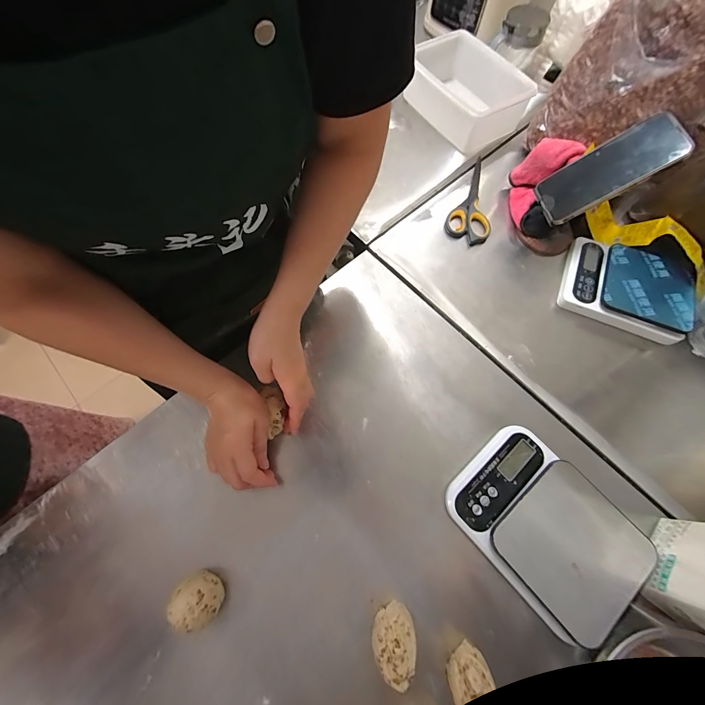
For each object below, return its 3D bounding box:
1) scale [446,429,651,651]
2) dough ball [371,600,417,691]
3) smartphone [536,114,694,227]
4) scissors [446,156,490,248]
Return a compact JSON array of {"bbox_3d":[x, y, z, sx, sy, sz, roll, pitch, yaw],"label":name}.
[{"bbox_3d":[0.216,0.194,0.371,0.142,0.038,0.189,-38,73,-15],"label":"scale"},{"bbox_3d":[0.041,0.295,0.332,0.044,0.051,0.062,-2,67,-1],"label":"dough ball"},{"bbox_3d":[0.349,-0.255,0.453,0.158,0.017,0.084,-25,67,34],"label":"smartphone"},{"bbox_3d":[0.221,-0.262,0.565,0.071,0.017,0.178,25,69,10],"label":"scissors"}]

